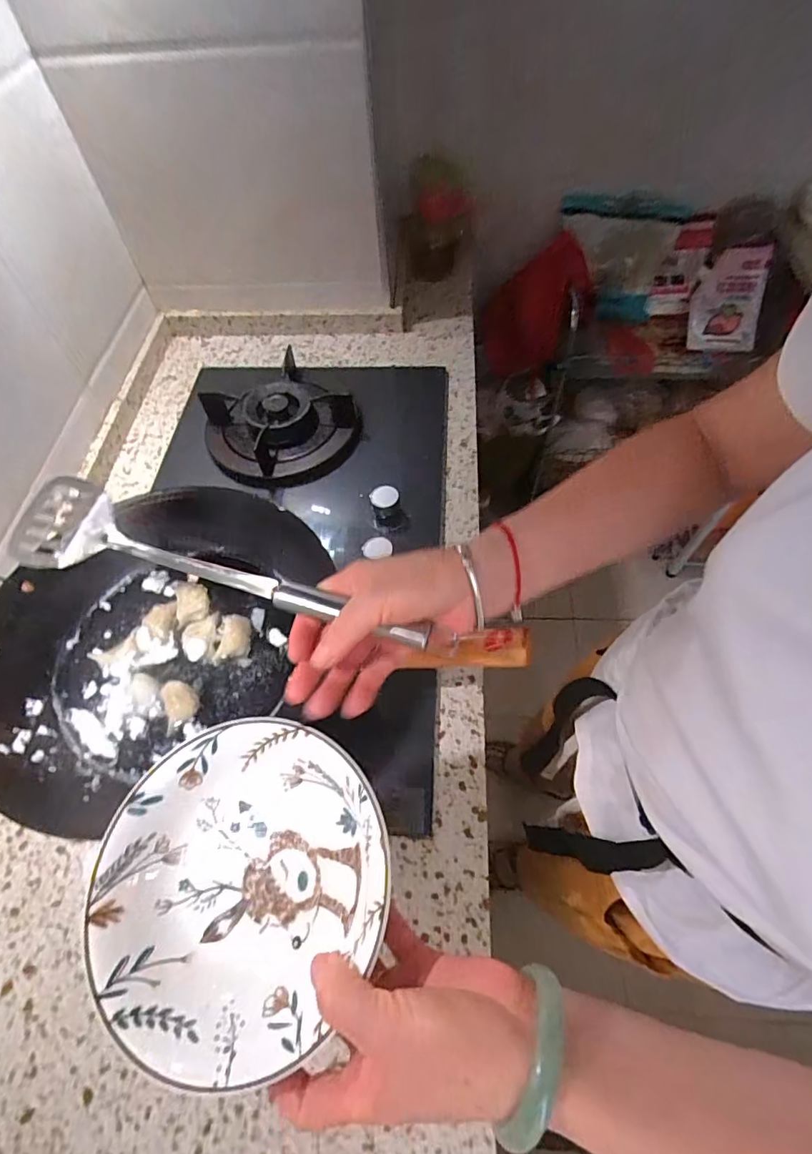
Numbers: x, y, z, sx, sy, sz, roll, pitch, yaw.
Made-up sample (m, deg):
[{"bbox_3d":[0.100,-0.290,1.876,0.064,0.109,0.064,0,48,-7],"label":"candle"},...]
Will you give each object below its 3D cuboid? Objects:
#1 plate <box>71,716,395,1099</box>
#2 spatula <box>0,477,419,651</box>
[{"bbox_3d":[-0.094,0.179,0.301,0.163,0.055,0.168,-1,59,2],"label":"plate"},{"bbox_3d":[-0.143,-0.008,0.366,0.332,0.019,0.072,16,61,10],"label":"spatula"}]

